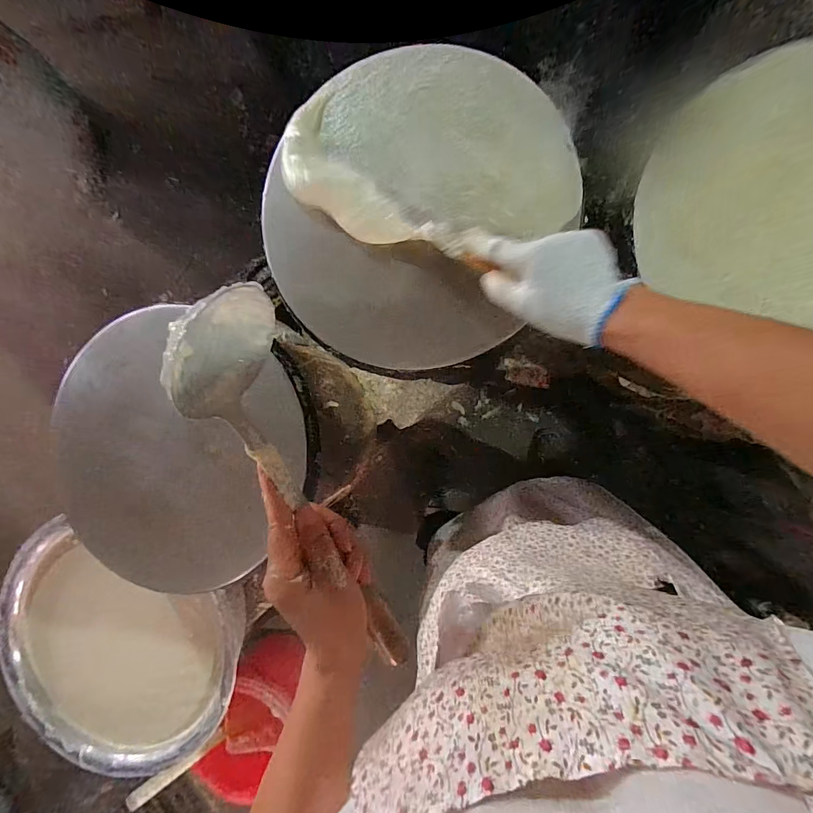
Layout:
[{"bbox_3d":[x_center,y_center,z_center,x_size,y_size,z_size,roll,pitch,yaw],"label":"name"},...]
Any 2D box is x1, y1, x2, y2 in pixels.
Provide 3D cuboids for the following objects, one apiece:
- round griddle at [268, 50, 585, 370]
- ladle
[{"bbox_3d":[0.000,-0.241,0.485,0.336,0.043,0.350,-1,82,9],"label":"round griddle"},{"bbox_3d":[-0.073,0.079,0.329,0.073,0.063,0.343,-20,107,9],"label":"ladle"}]

